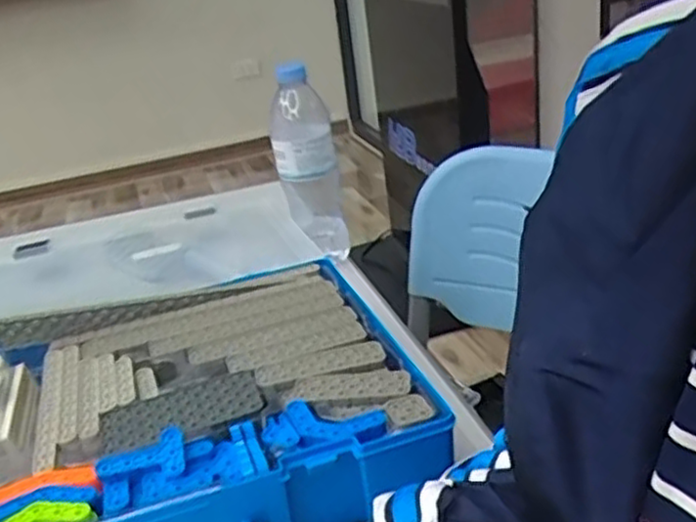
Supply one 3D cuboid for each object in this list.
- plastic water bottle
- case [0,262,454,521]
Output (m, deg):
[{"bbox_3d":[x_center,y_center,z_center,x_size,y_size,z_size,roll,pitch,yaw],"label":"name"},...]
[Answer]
[{"bbox_3d":[-0.041,-0.096,0.761,0.064,0.202,0.060,-9,25,-2],"label":"plastic water bottle"},{"bbox_3d":[-0.143,0.118,0.505,0.362,0.073,0.264,-15,26,-14],"label":"case"}]

